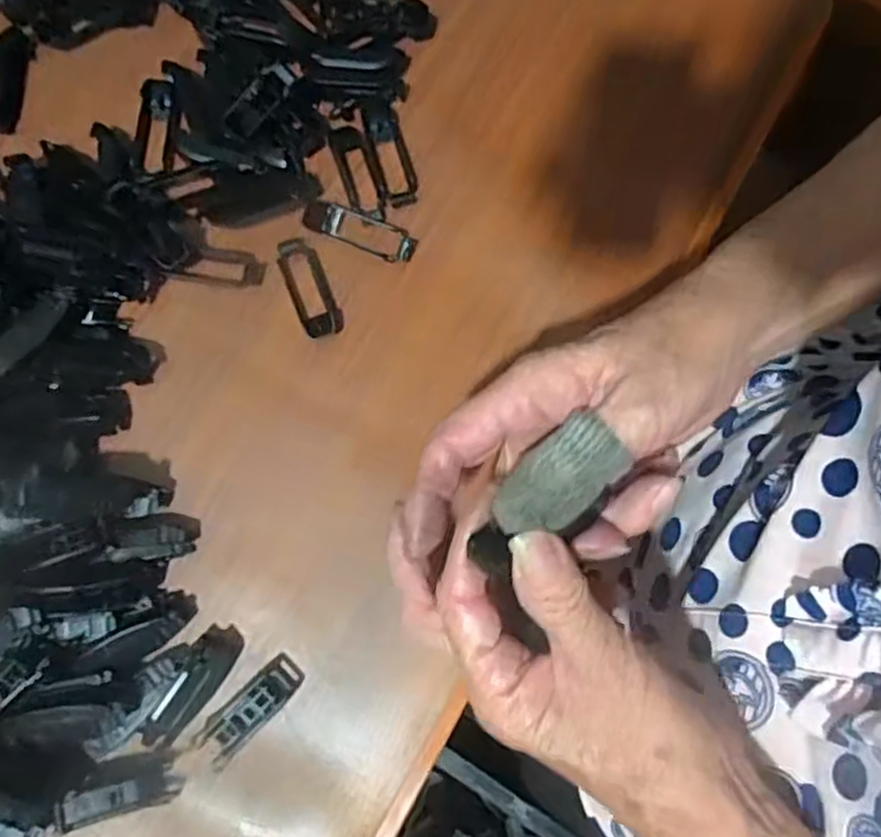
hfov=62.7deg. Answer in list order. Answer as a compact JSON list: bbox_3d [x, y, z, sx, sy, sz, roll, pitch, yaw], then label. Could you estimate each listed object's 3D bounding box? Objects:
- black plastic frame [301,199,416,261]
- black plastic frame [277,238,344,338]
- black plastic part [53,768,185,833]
[{"bbox_3d":[-0.042,-0.097,0.372,0.061,0.007,0.019,20,79,3],"label":"black plastic frame"},{"bbox_3d":[-0.067,-0.066,0.368,0.020,0.009,0.055,-23,80,-6],"label":"black plastic frame"},{"bbox_3d":[-0.136,0.161,0.307,0.049,0.007,0.015,-4,78,-24],"label":"black plastic part"}]

